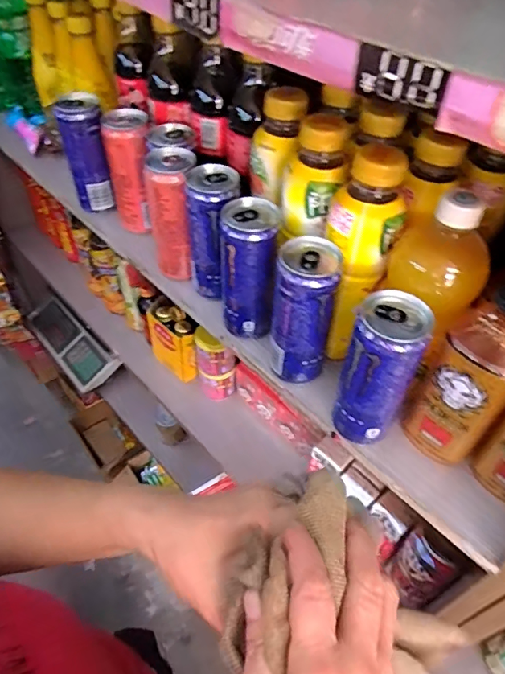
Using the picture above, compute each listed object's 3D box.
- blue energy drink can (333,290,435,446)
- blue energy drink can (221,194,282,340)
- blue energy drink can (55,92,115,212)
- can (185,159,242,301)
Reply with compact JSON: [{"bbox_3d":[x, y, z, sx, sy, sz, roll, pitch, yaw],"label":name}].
[{"bbox_3d":[0.106,0.033,0.407,0.053,0.145,0.051,1,48,-1],"label":"blue energy drink can"},{"bbox_3d":[-0.002,-0.066,0.489,0.052,0.137,0.057,1,48,-1],"label":"blue energy drink can"},{"bbox_3d":[-0.218,-0.238,0.633,0.054,0.137,0.049,-13,50,-14],"label":"blue energy drink can"},{"bbox_3d":[-0.042,-0.113,0.527,0.057,0.139,0.058,1,48,-1],"label":"can"}]

